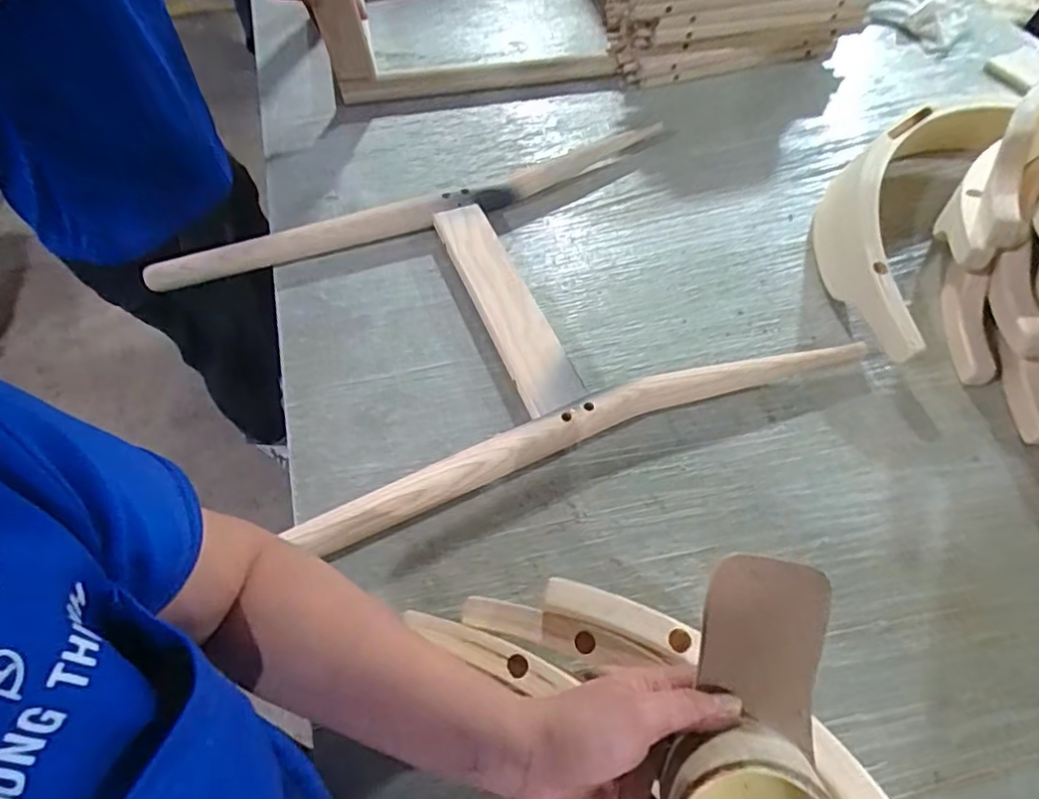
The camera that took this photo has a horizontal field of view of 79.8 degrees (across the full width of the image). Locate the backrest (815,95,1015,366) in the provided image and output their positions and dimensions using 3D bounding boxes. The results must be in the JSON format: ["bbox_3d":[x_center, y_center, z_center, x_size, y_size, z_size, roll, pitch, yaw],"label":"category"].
[{"bbox_3d":[0.439,-0.224,0.731,0.147,0.100,0.397,25,61,17],"label":"backrest"}]

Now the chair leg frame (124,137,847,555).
[{"bbox_3d":[-0.021,-0.114,0.697,0.657,0.052,0.439,-21,59,-12],"label":"chair leg frame"}]

